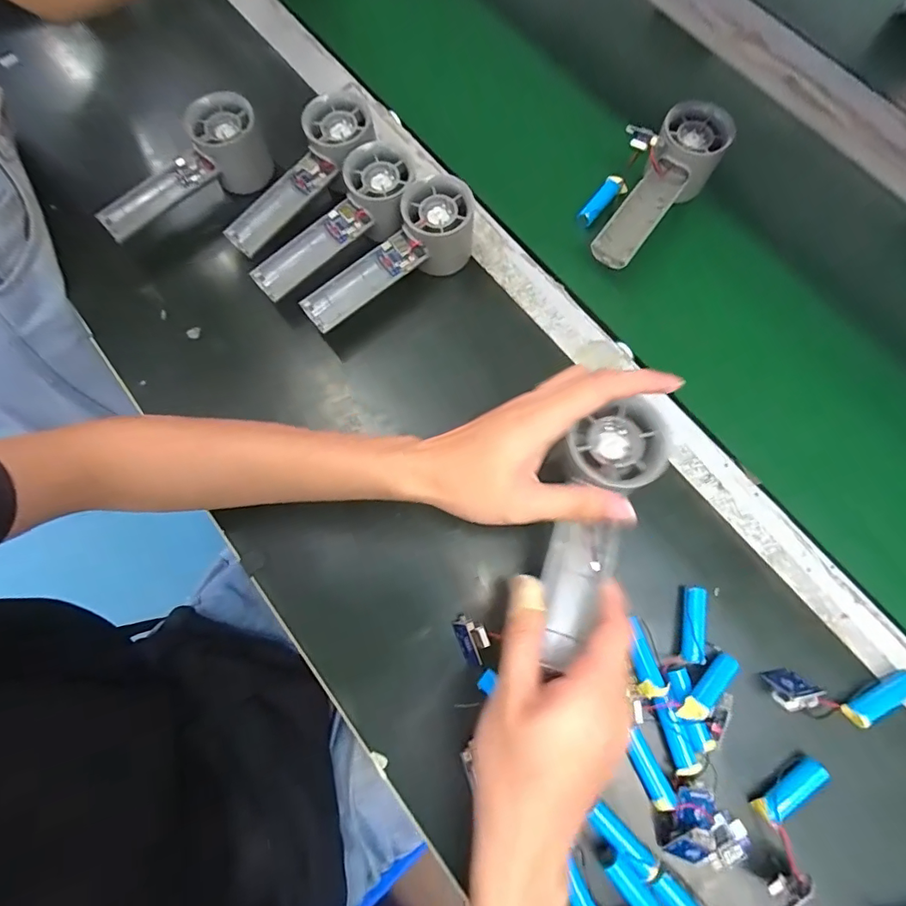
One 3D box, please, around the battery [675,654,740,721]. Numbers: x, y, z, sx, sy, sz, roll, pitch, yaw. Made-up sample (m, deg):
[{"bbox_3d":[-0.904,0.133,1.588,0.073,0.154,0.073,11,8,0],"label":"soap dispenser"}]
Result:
[{"bbox_3d":[0.171,0.156,0.321,0.056,0.013,0.014,-32,77,-25],"label":"battery"}]

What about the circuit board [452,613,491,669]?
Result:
[{"bbox_3d":[0.014,0.131,0.337,0.020,0.016,0.036,-20,76,-5],"label":"circuit board"}]

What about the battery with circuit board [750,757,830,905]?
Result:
[{"bbox_3d":[0.212,0.236,0.308,0.032,0.023,0.084,23,76,6],"label":"battery with circuit board"}]

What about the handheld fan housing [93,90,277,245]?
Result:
[{"bbox_3d":[-0.239,-0.247,0.423,0.156,0.052,0.059,-29,77,-7],"label":"handheld fan housing"}]

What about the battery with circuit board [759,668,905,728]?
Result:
[{"bbox_3d":[0.266,0.165,0.323,0.095,0.028,0.033,0,75,1],"label":"battery with circuit board"}]

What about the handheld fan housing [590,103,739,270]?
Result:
[{"bbox_3d":[0.178,-0.221,0.413,0.056,0.048,0.151,30,77,8],"label":"handheld fan housing"}]

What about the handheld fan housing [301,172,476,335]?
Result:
[{"bbox_3d":[-0.052,-0.157,0.399,0.159,0.055,0.052,-37,78,-9],"label":"handheld fan housing"}]

